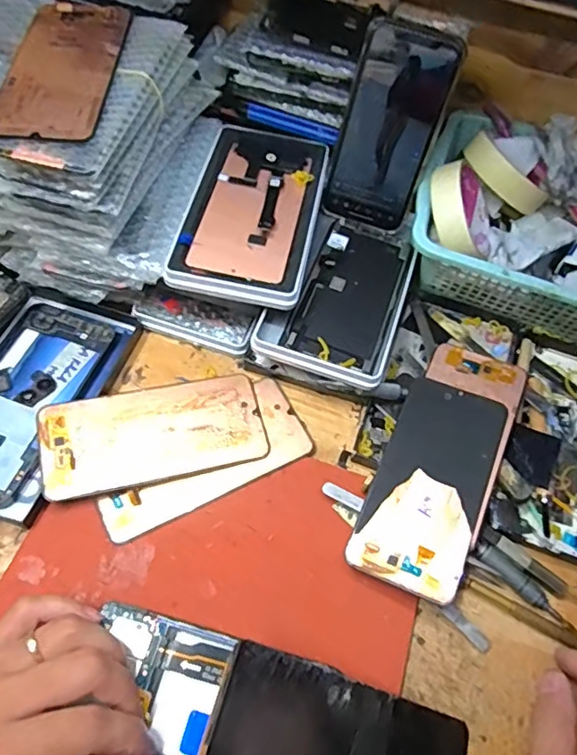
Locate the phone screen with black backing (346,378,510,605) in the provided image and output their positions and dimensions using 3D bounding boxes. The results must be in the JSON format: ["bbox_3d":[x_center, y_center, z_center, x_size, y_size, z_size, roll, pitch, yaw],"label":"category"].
[{"bbox_3d":[0.098,0.069,0.381,0.071,0.004,0.149,21,62,15],"label":"phone screen with black backing"}]

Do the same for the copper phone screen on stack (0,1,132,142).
[{"bbox_3d":[-0.158,-0.220,0.394,0.071,0.005,0.148,5,62,-3],"label":"copper phone screen on stack"}]

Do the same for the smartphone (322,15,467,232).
[{"bbox_3d":[0.080,-0.196,0.449,0.073,0.149,0.007,18,32,3],"label":"smartphone"}]

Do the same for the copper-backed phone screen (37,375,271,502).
[{"bbox_3d":[-0.095,0.039,0.399,0.152,0.005,0.072,-10,65,-15],"label":"copper-backed phone screen"}]

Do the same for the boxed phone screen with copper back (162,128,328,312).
[{"bbox_3d":[-0.027,-0.137,0.450,0.099,0.012,0.182,11,59,0],"label":"boxed phone screen with copper back"}]

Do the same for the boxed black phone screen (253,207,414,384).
[{"bbox_3d":[0.045,-0.068,0.449,0.097,0.017,0.154,20,60,7],"label":"boxed black phone screen"}]

